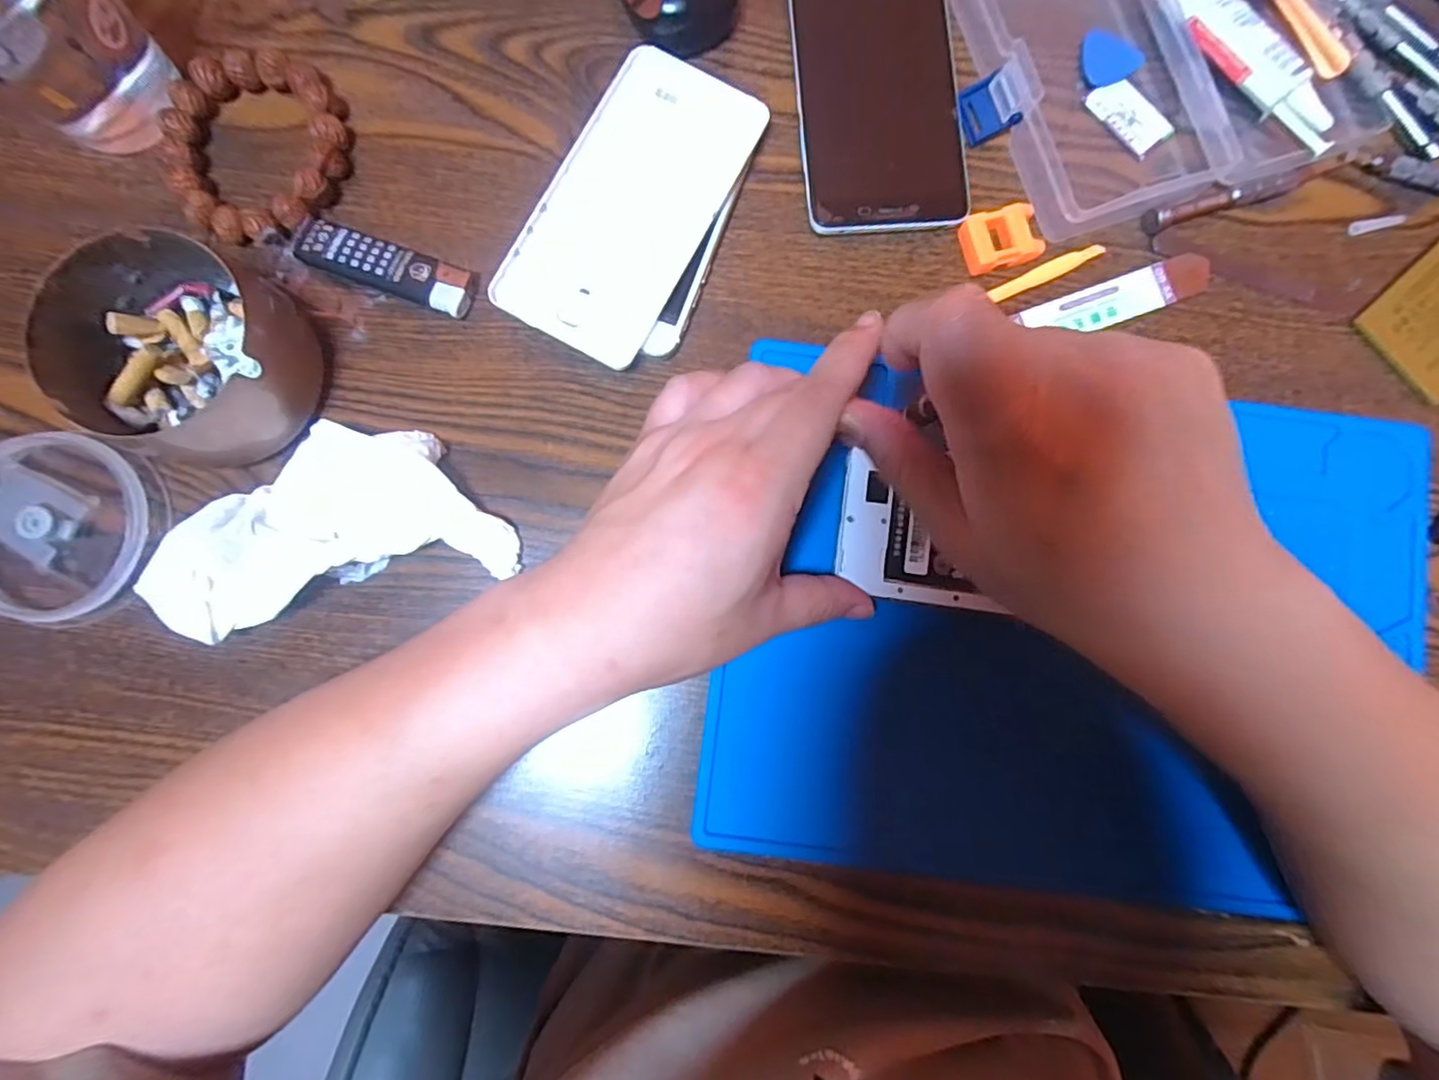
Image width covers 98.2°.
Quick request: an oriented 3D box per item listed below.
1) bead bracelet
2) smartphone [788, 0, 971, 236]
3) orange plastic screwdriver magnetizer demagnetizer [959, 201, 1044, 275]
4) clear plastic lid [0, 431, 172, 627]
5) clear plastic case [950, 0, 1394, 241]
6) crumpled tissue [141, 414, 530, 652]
[{"bbox_3d":[-0.212,-0.183,0.287,0.079,0.016,0.088,-24,86,-3],"label":"bead bracelet"},{"bbox_3d":[0.075,-0.223,0.303,0.076,0.009,0.152,-4,85,-2],"label":"smartphone"},{"bbox_3d":[0.133,-0.142,0.294,0.034,0.011,0.027,-14,85,-3],"label":"orange plastic screwdriver magnetizer demagnetizer"},{"bbox_3d":[-0.283,-0.006,0.269,0.078,0.021,0.082,0,85,-1],"label":"clear plastic lid"},{"bbox_3d":[0.214,-0.240,0.299,0.184,0.022,0.150,-18,86,-3],"label":"clear plastic case"},{"bbox_3d":[-0.168,-0.009,0.271,0.141,0.023,0.076,-14,85,-3],"label":"crumpled tissue"}]

